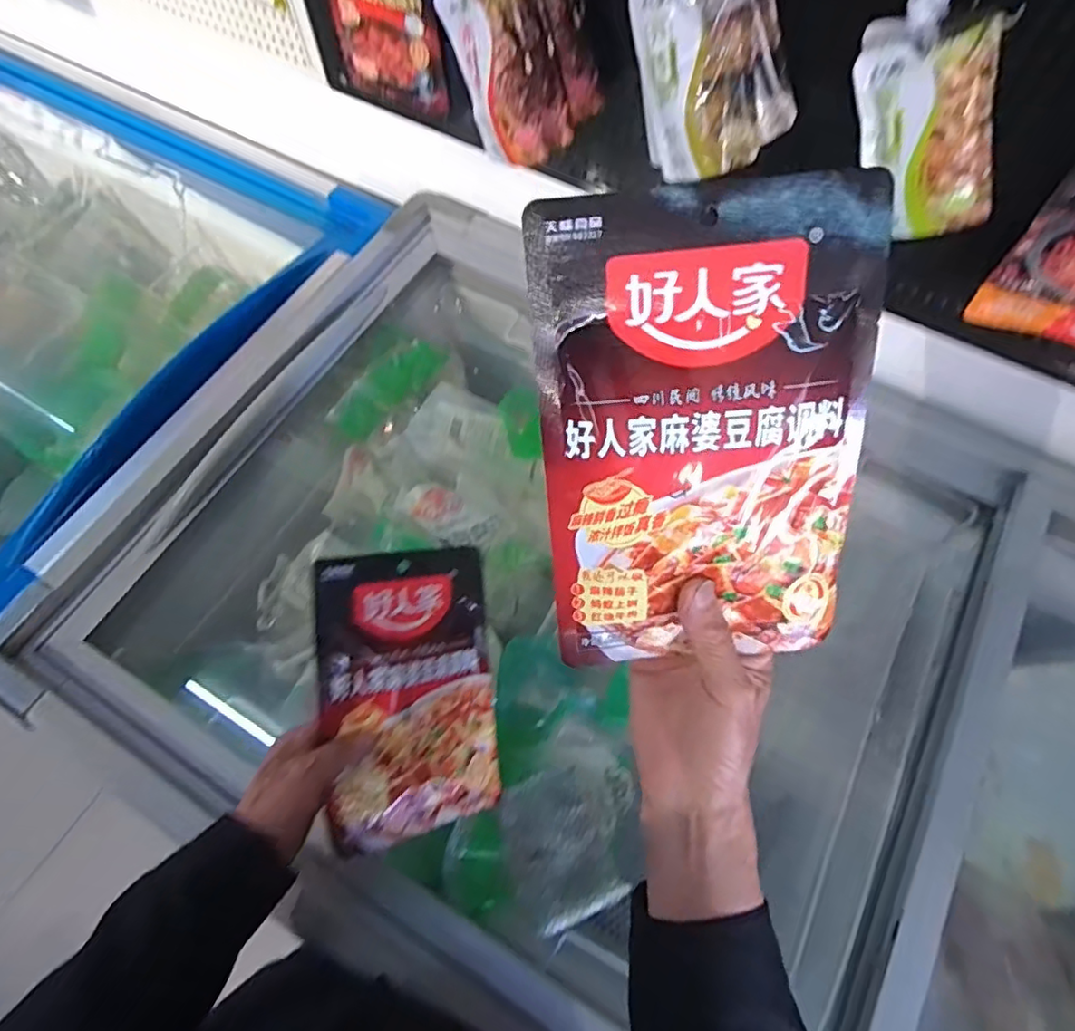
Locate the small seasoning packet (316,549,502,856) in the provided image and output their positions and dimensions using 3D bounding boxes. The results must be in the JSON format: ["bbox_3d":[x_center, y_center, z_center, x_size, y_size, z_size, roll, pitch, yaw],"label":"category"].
[{"bbox_3d":[-0.110,0.154,0.529,0.154,0.014,0.237,-2,87,-34],"label":"small seasoning packet"}]

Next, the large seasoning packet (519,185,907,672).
[{"bbox_3d":[0.083,-0.029,0.301,0.155,0.238,0.011,-4,23,2],"label":"large seasoning packet"}]

